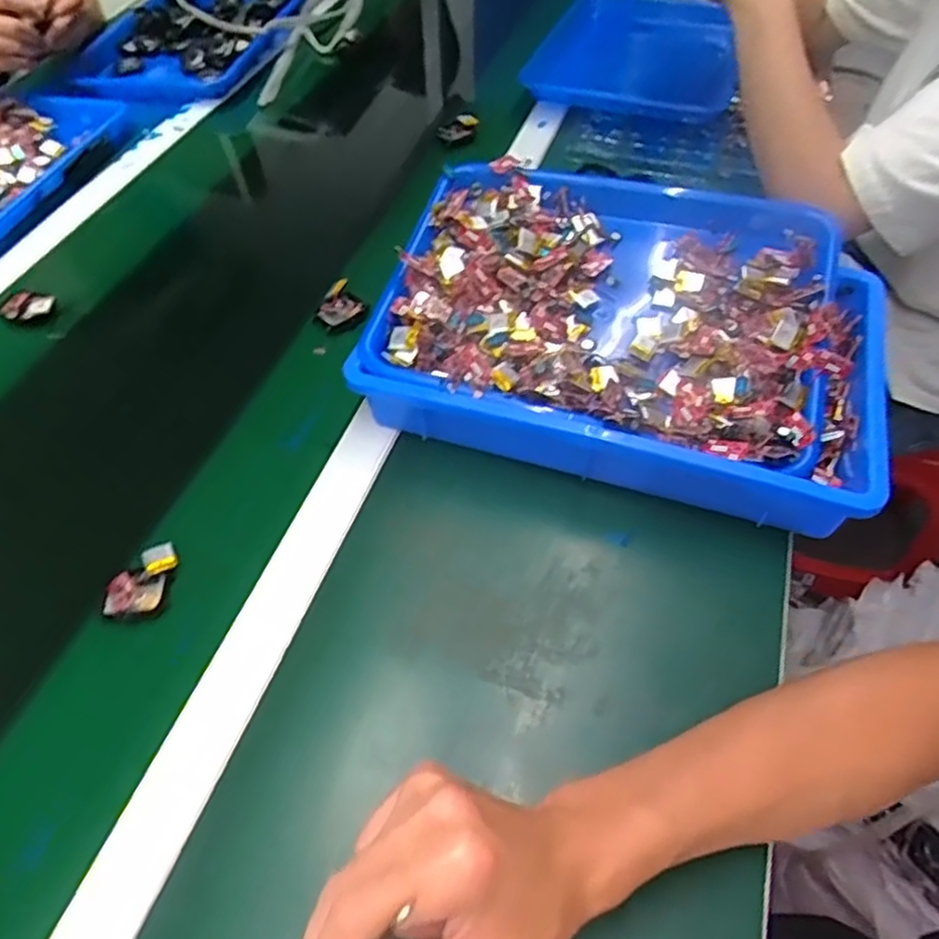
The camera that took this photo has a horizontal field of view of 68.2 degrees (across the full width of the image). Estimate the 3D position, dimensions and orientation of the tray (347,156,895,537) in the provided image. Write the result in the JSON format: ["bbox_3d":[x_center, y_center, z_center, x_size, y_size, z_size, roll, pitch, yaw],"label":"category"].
[{"bbox_3d":[0.128,-0.111,0.552,0.380,0.105,0.270,14,53,15],"label":"tray"}]

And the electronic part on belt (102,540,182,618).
[{"bbox_3d":[-0.223,0.075,0.472,0.036,0.013,0.057,7,52,10],"label":"electronic part on belt"}]

